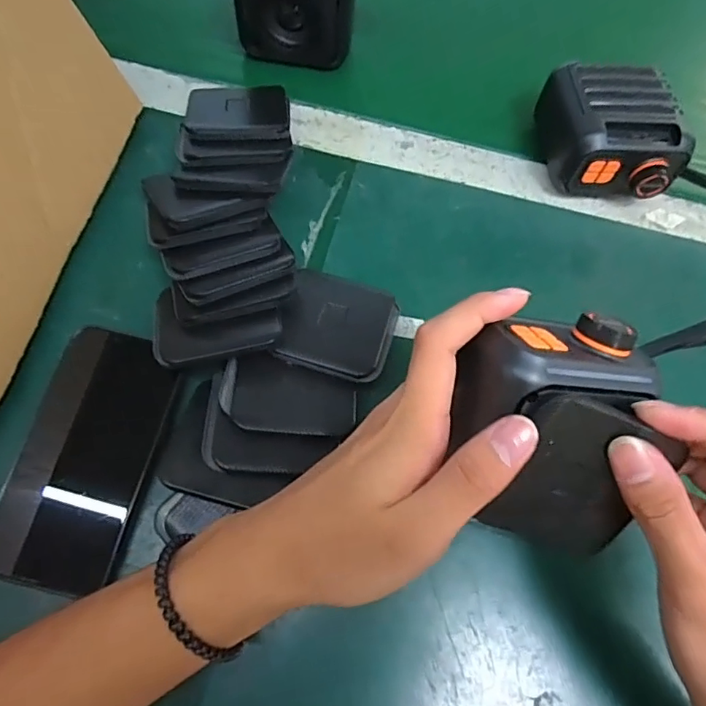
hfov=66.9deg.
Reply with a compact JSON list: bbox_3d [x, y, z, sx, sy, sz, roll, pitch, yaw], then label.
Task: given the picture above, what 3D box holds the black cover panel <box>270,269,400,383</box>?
[{"bbox_3d":[-0.009,-0.021,0.340,0.069,0.009,0.078,16,54,2],"label":"black cover panel"}]

